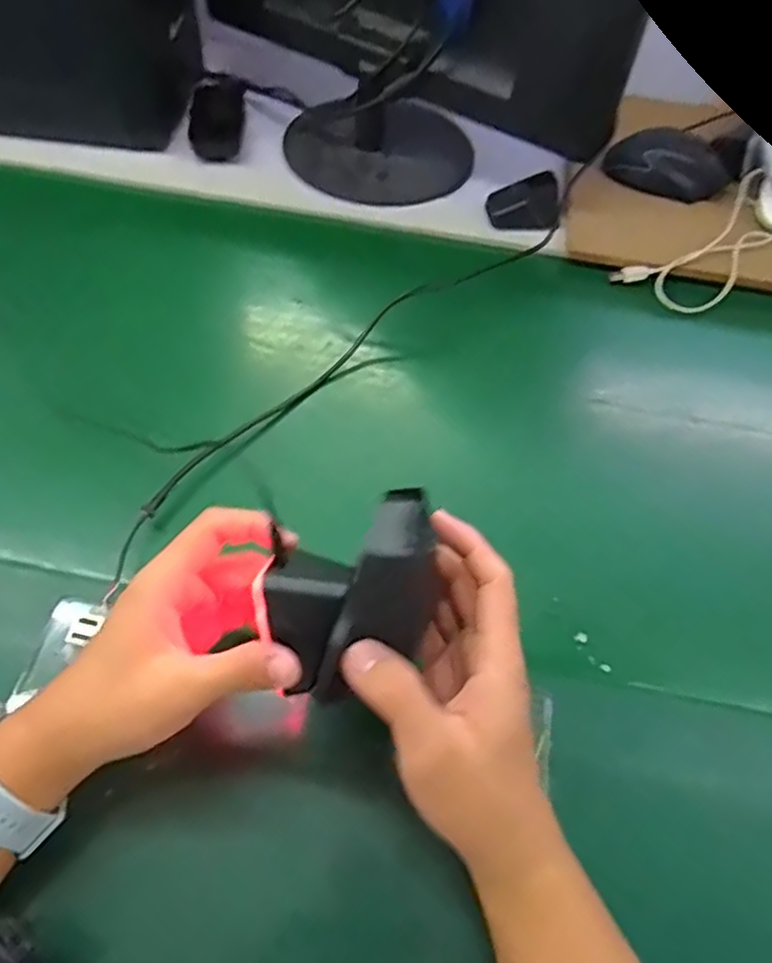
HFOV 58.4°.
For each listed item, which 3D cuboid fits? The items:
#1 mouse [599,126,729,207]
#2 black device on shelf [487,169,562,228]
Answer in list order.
[{"bbox_3d":[0.274,-0.309,0.668,0.119,0.034,0.058,17,58,8],"label":"mouse"},{"bbox_3d":[0.128,-0.255,0.633,0.067,0.040,0.043,3,57,-2],"label":"black device on shelf"}]

